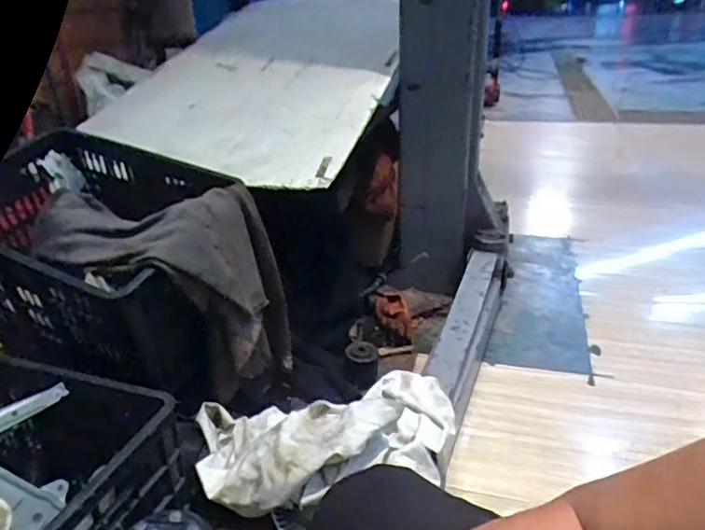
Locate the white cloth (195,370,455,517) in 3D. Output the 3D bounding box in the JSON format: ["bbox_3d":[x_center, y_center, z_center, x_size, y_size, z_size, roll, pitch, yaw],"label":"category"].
[{"bbox_3d":[-0.033,0.251,0.900,0.432,0.142,0.268,-5,26,-6],"label":"white cloth"}]

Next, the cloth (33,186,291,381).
[{"bbox_3d":[-0.335,0.052,0.984,0.392,0.342,0.222,0,25,3],"label":"cloth"}]

